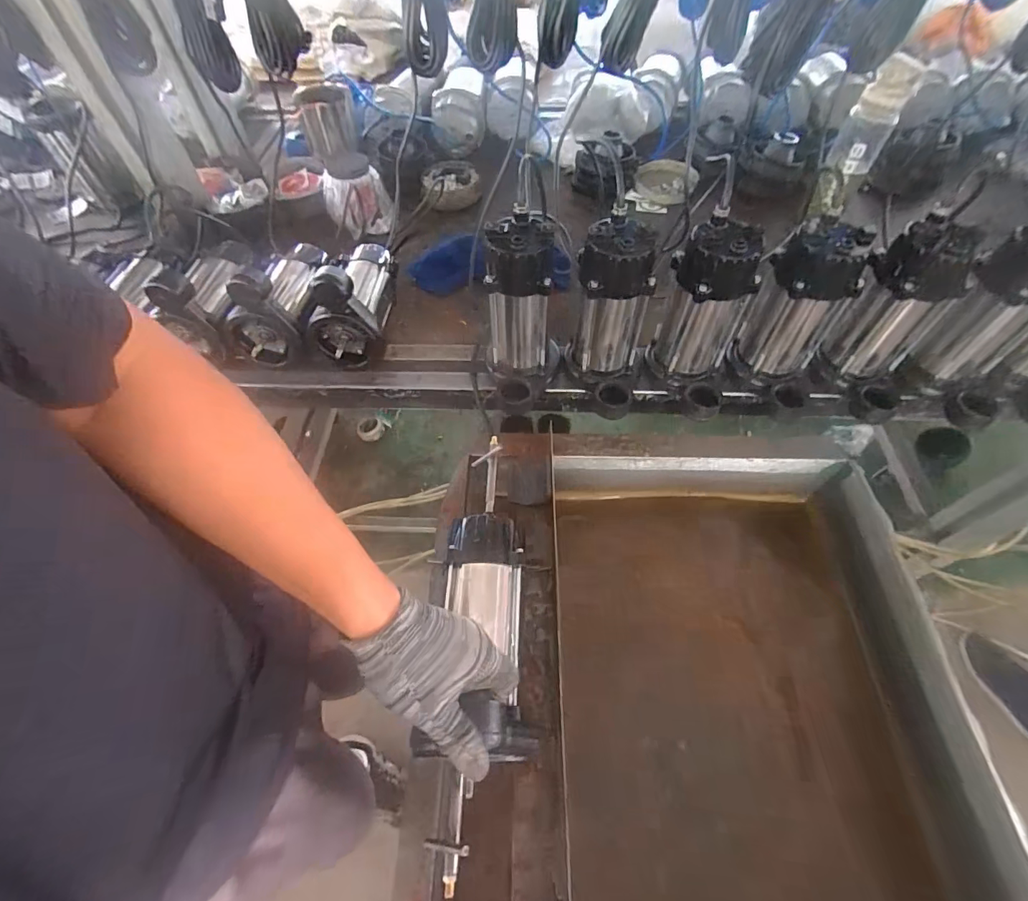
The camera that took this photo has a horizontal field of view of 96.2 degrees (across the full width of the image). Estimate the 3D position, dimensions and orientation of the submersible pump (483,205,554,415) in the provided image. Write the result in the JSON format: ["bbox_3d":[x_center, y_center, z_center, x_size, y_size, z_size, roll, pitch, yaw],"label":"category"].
[{"bbox_3d":[0.010,-0.175,0.680,0.105,0.276,0.127,-2,56,0],"label":"submersible pump"}]

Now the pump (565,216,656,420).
[{"bbox_3d":[0.134,-0.178,0.677,0.102,0.274,0.101,6,57,6],"label":"pump"}]

